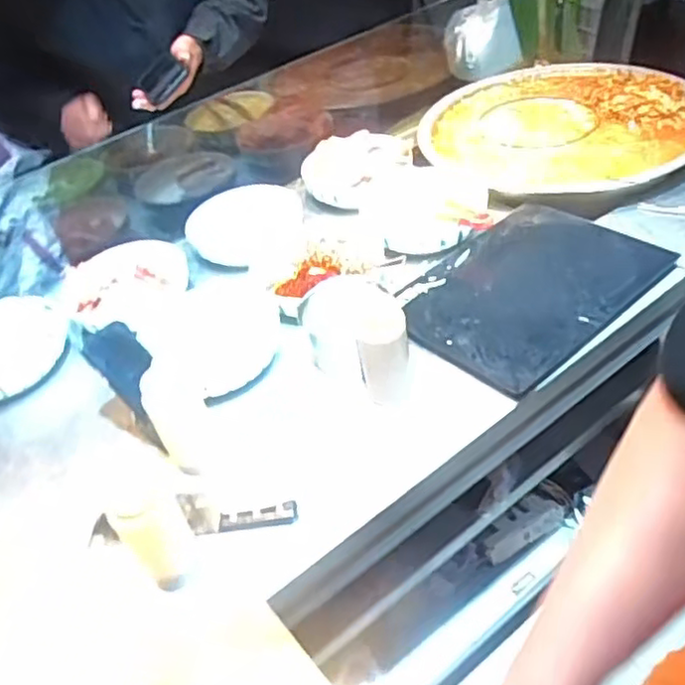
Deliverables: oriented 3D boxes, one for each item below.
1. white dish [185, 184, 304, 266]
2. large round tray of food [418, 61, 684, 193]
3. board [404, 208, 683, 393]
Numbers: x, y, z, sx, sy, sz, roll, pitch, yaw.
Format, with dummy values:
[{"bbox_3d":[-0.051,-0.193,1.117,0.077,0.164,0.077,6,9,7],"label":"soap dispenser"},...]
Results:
[{"bbox_3d":[-0.197,-0.231,1.329,0.230,0.061,0.217,-7,41,6],"label":"white dish"},{"bbox_3d":[0.454,-0.468,1.427,0.561,0.079,0.551,-7,41,6],"label":"large round tray of food"},{"bbox_3d":[0.300,-0.090,1.080,0.404,0.020,0.278,-38,48,-26],"label":"board"}]

